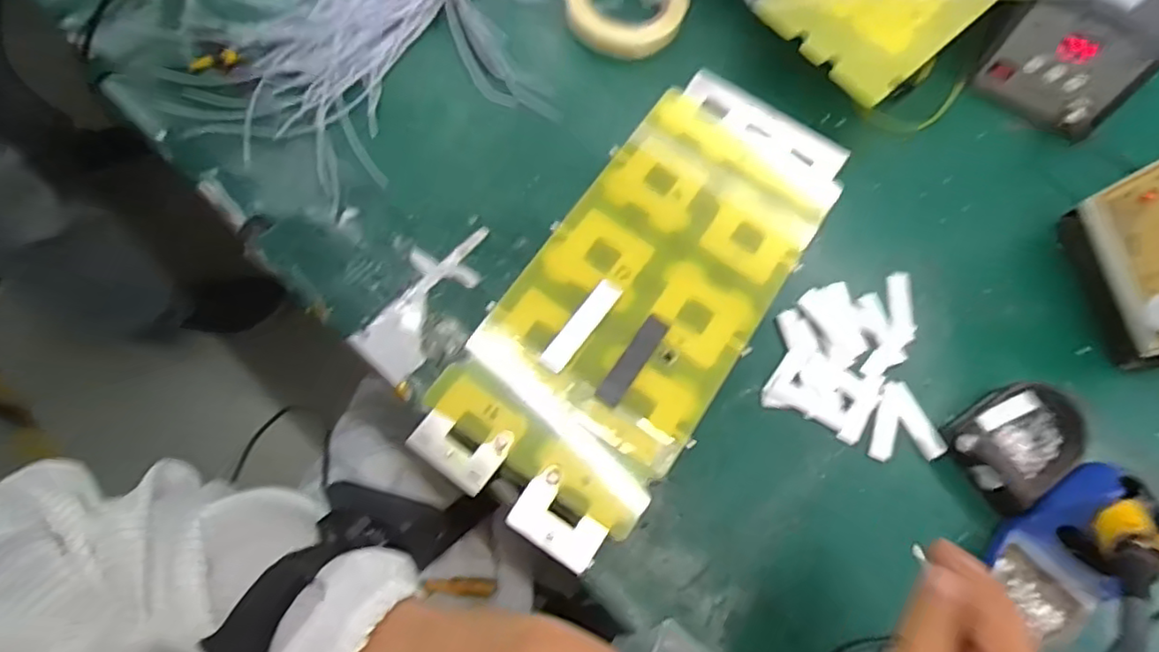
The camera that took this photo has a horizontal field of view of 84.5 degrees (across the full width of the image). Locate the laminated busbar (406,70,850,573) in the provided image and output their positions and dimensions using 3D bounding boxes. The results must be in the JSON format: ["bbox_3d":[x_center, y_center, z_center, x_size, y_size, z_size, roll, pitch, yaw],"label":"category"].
[{"bbox_3d":[0.045,-0.026,0.403,0.141,0.015,0.324,34,74,9],"label":"laminated busbar"}]

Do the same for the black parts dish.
[{"bbox_3d":[0.357,0.091,0.515,0.106,0.034,0.082,-27,75,-10],"label":"black parts dish"}]

